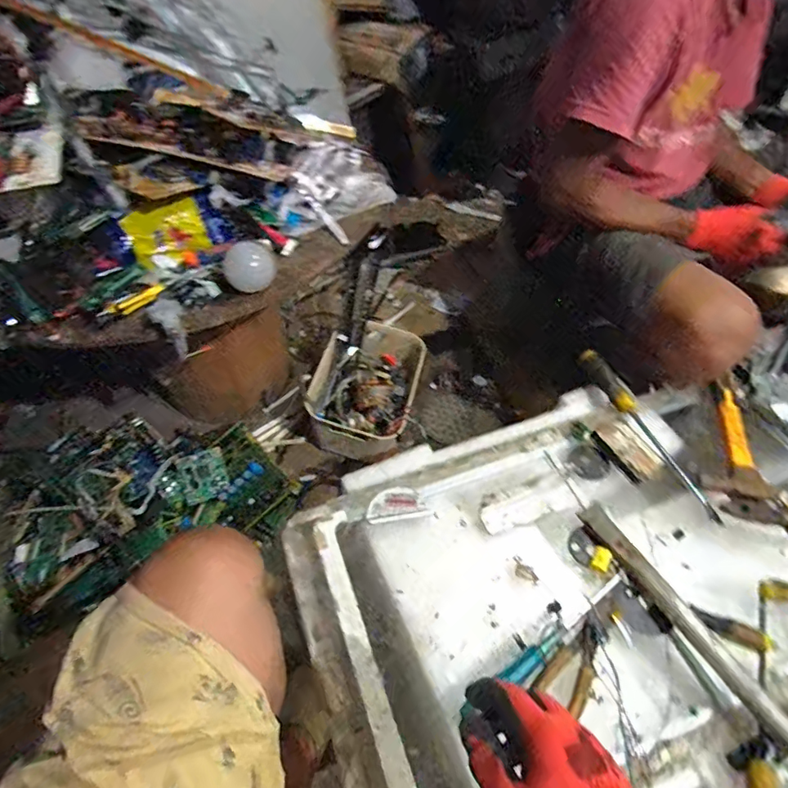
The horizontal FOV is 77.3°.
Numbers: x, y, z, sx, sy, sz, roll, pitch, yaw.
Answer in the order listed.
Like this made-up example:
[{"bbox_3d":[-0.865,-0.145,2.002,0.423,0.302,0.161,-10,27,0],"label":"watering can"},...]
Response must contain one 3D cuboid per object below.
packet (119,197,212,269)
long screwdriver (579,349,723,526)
[{"bbox_3d":[-0.310,-0.219,0.676,0.097,0.070,0.005,-24,34,-16],"label":"packet"},{"bbox_3d":[0.368,0.046,0.715,0.030,0.028,0.300,-17,51,-13],"label":"long screwdriver"}]

